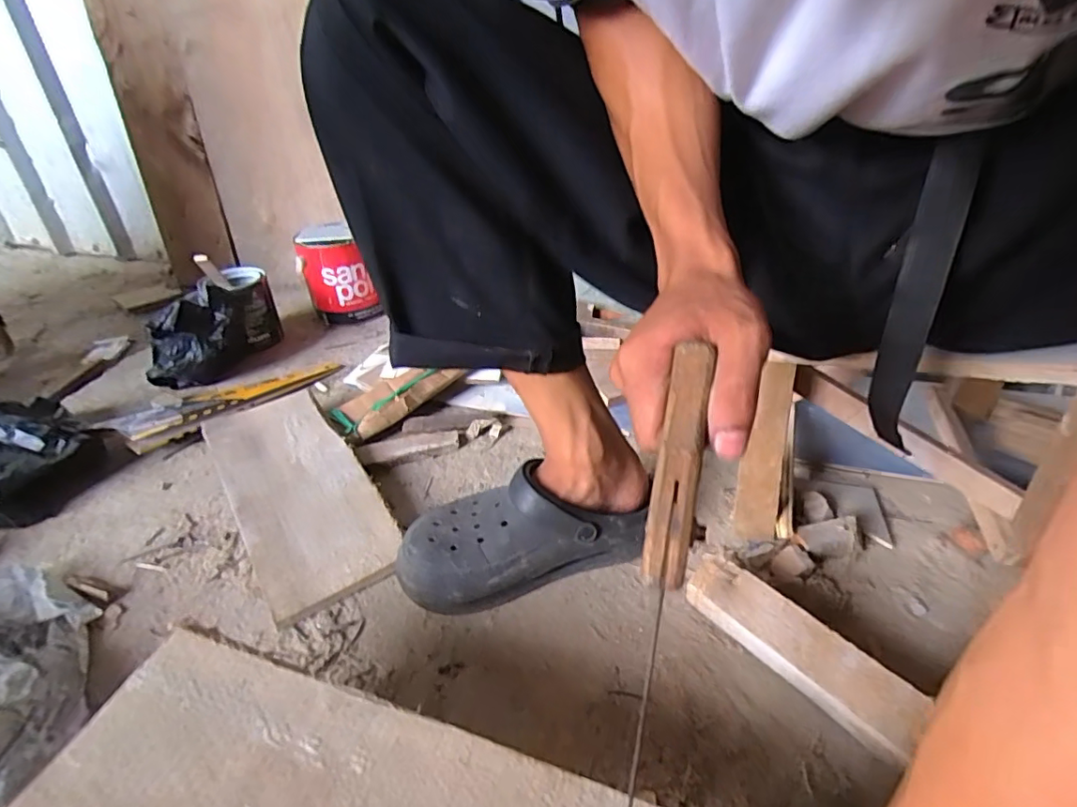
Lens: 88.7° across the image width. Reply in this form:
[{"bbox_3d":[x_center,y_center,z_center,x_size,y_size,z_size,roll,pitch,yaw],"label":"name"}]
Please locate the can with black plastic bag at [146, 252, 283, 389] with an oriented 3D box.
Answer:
[{"bbox_3d":[-0.550,-0.143,0.924,0.115,0.172,0.219,5,35,11],"label":"can with black plastic bag"}]

